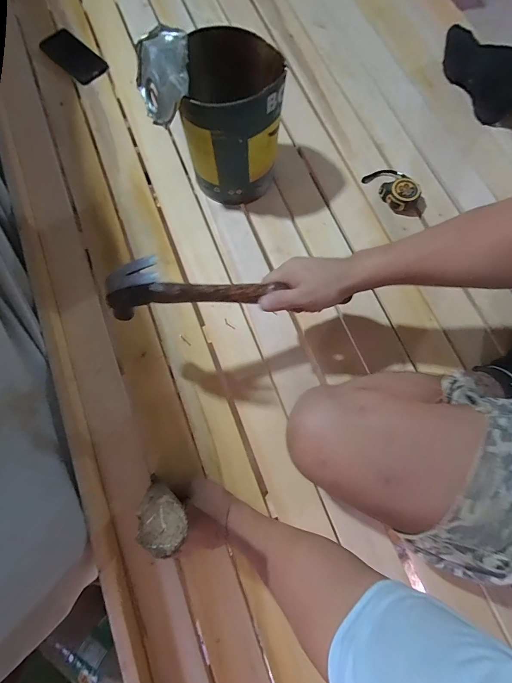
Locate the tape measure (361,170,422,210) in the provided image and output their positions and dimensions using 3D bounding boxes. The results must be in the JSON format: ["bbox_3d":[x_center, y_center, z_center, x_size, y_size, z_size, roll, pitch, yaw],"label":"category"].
[{"bbox_3d":[0.278,-0.318,0.641,0.067,0.034,0.108,-39,80,-8],"label":"tape measure"}]

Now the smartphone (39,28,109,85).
[{"bbox_3d":[-0.426,-0.664,0.741,0.176,0.012,0.079,41,81,9],"label":"smartphone"}]

